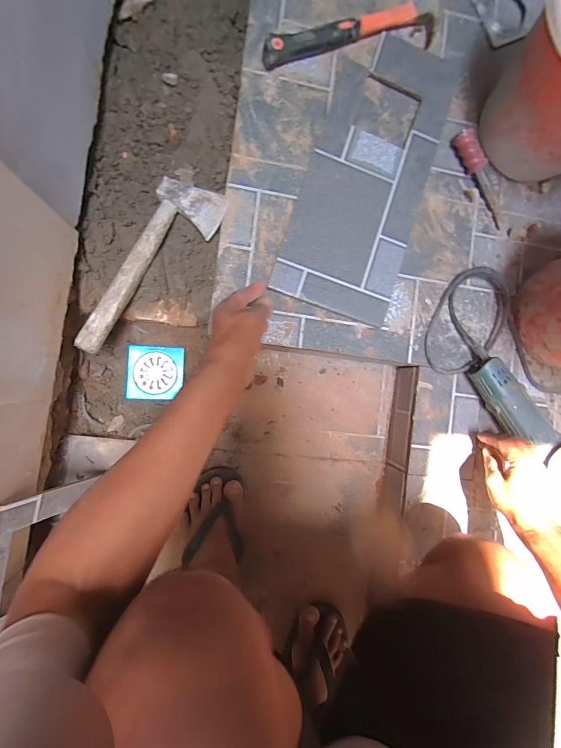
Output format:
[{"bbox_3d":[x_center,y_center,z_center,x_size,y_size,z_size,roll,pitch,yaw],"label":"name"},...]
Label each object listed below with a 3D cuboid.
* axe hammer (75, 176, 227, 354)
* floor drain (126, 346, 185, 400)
[{"bbox_3d":[-0.212,-0.173,0.526,0.103,0.026,0.322,33,85,-6],"label":"axe hammer"},{"bbox_3d":[-0.234,-0.002,0.612,0.101,0.014,0.098,1,90,-8],"label":"floor drain"}]

